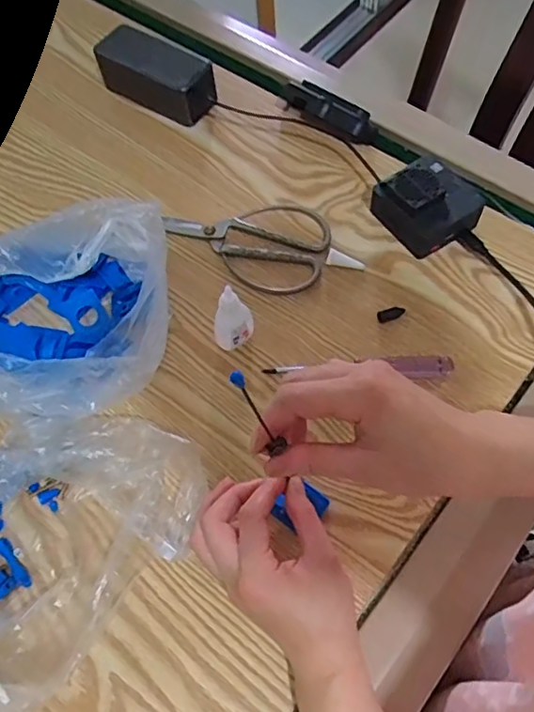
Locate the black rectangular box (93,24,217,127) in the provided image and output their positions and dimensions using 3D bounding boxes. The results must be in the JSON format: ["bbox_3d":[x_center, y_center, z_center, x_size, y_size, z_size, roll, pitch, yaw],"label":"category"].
[{"bbox_3d":[-0.113,-0.302,0.616,0.144,0.054,0.059,33,70,18],"label":"black rectangular box"}]

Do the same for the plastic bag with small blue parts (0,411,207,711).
[{"bbox_3d":[-0.153,0.118,0.393,0.157,0.075,0.211,39,72,20],"label":"plastic bag with small blue parts"}]

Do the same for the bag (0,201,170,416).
[{"bbox_3d":[-0.177,-0.024,0.453,0.203,0.096,0.146,-9,63,-1],"label":"bag"}]

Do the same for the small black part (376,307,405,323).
[{"bbox_3d":[0.107,-0.036,0.493,0.025,0.004,0.011,-16,64,-5],"label":"small black part"}]

